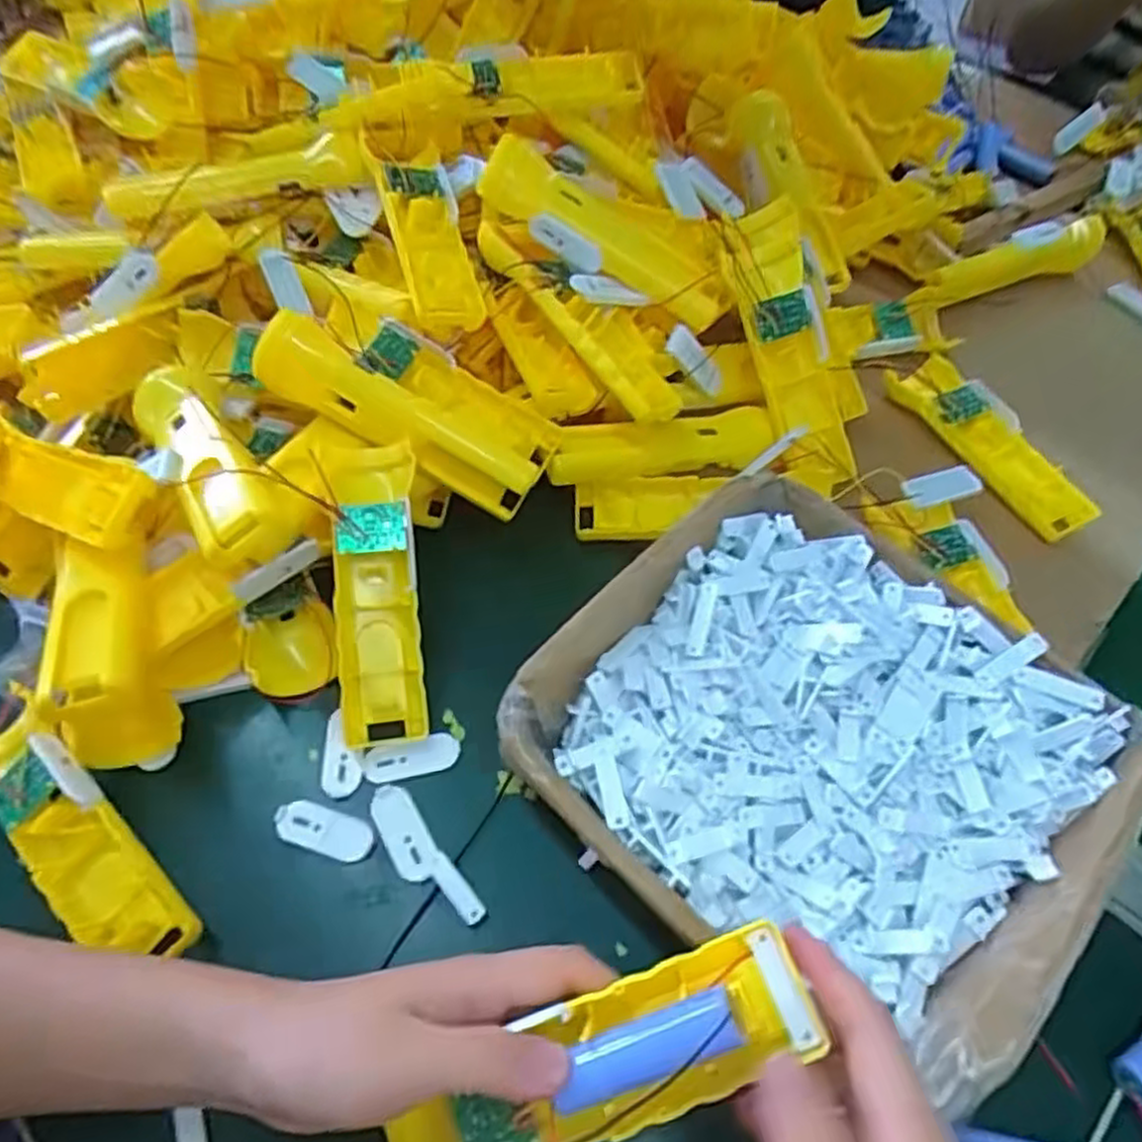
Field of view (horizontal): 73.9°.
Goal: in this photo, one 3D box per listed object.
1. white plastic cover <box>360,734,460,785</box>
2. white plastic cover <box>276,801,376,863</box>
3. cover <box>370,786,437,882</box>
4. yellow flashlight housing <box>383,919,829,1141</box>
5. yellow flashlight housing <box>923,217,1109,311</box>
[{"bbox_3d":[-0.084,0.098,0.397,0.049,0.008,0.018,-12,56,-11],"label":"white plastic cover"},{"bbox_3d":[-0.123,0.128,0.376,0.050,0.004,0.019,16,56,8],"label":"white plastic cover"},{"bbox_3d":[-0.084,0.129,0.377,0.021,0.004,0.051,-27,60,-20],"label":"cover"},{"bbox_3d":[0.003,0.175,0.259,0.164,0.035,0.041,-32,59,7],"label":"yellow flashlight housing"},{"bbox_3d":[0.359,-0.249,0.608,0.189,0.030,0.024,-22,59,-17],"label":"yellow flashlight housing"}]

